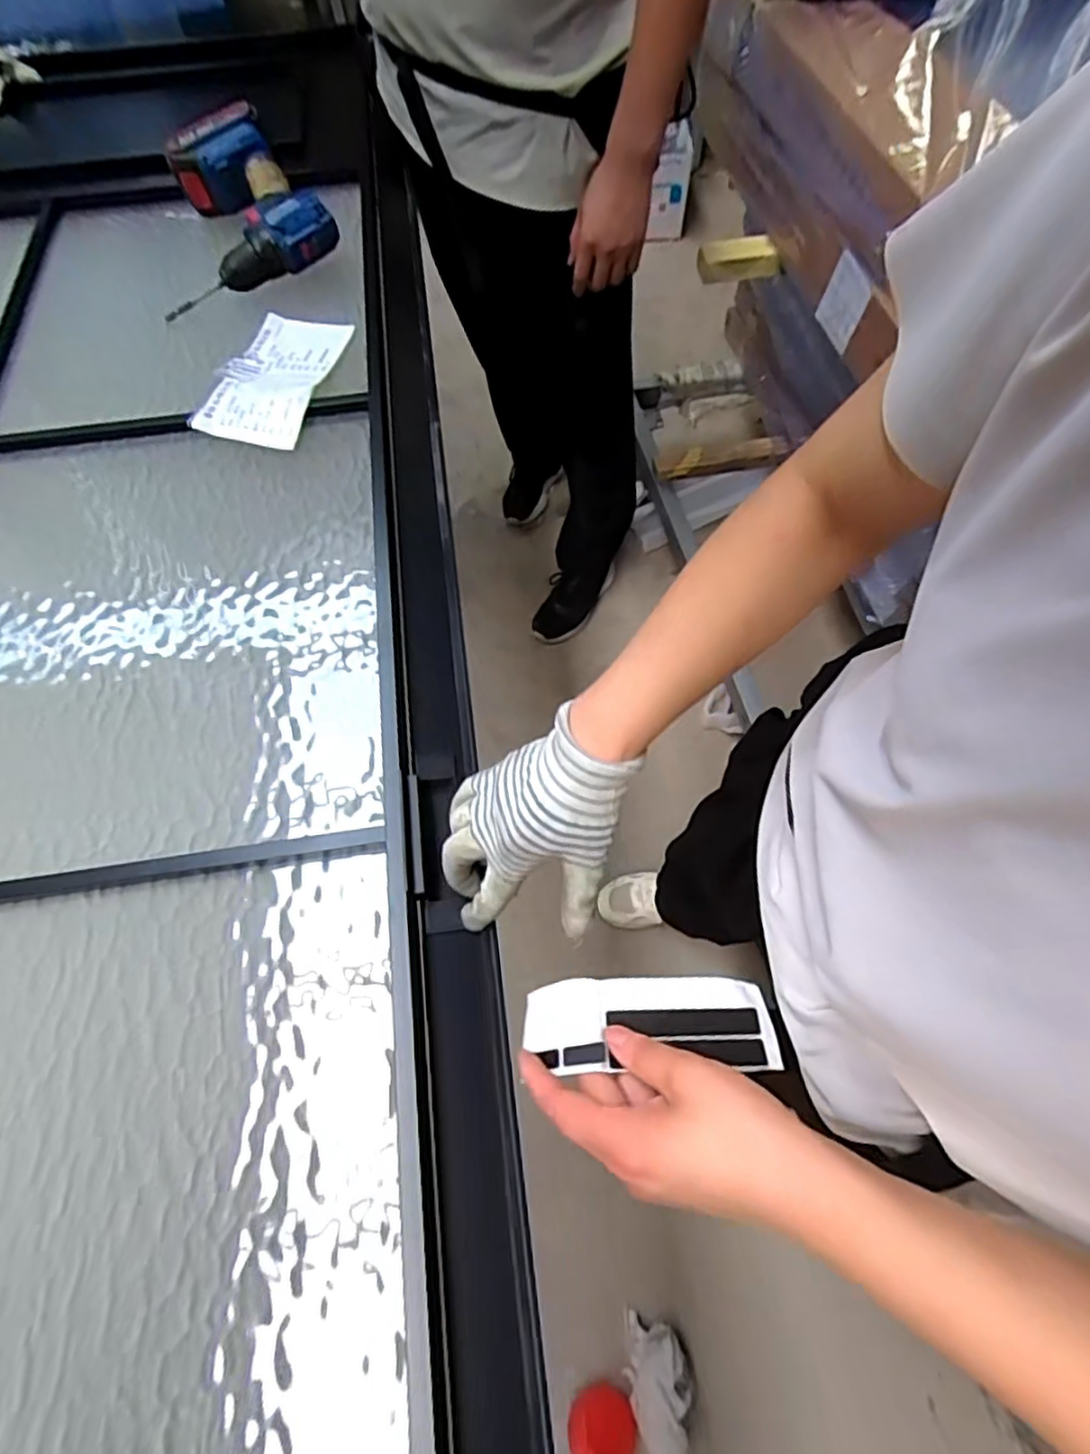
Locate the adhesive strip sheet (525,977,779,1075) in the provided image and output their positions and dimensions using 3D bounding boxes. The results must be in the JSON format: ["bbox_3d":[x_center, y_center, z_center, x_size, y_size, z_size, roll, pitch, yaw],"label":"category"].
[{"bbox_3d":[0.057,0.159,0.362,0.133,0.026,0.045,0,64,1],"label":"adhesive strip sheet"}]

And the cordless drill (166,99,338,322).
[{"bbox_3d":[-0.374,-0.597,0.770,0.203,0.096,0.217,-28,66,-11],"label":"cordless drill"}]

